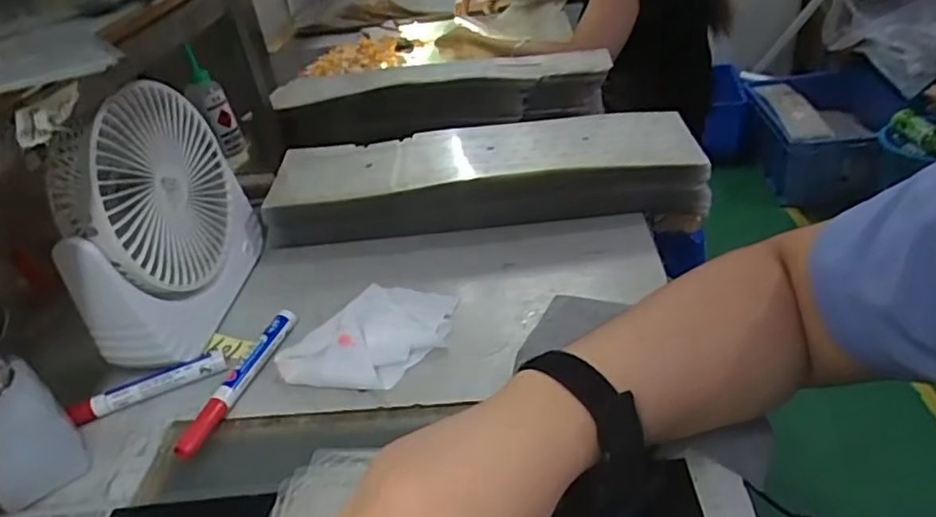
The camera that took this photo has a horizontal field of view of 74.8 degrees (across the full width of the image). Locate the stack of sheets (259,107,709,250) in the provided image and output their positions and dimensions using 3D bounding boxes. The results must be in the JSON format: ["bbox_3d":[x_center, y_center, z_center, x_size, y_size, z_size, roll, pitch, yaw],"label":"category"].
[{"bbox_3d":[0.012,-0.083,0.624,0.419,0.066,0.119,-3,35,4],"label":"stack of sheets"}]

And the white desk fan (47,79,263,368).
[{"bbox_3d":[-0.253,-0.038,0.505,0.072,0.198,0.186,-3,35,4],"label":"white desk fan"}]

